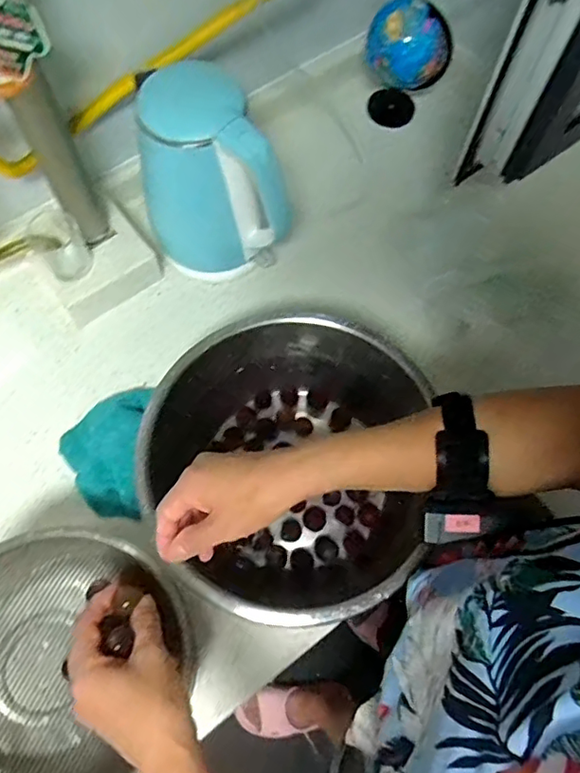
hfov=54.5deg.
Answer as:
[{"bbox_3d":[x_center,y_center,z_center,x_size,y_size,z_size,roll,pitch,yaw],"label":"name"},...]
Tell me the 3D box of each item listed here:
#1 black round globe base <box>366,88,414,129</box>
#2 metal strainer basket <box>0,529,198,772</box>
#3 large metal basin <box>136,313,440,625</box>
[{"bbox_3d":[0.148,-0.401,0.813,0.067,0.051,0.018,23,38,-20],"label":"black round globe base"},{"bbox_3d":[-0.202,0.239,0.487,0.222,0.086,0.217,14,61,-27],"label":"metal strainer basket"},{"bbox_3d":[-0.013,0.075,0.568,0.265,0.115,0.283,0,69,-1],"label":"large metal basin"}]

